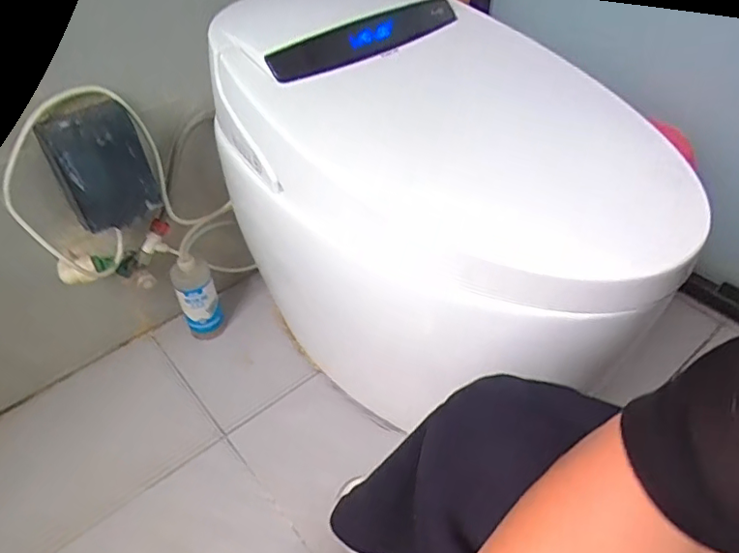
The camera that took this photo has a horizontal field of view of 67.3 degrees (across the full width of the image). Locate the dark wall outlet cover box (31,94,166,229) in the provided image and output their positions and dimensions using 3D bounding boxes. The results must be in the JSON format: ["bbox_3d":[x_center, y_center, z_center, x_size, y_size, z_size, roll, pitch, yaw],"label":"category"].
[{"bbox_3d":[-0.358,-0.144,0.750,0.114,0.153,0.036,-25,49,-23],"label":"dark wall outlet cover box"}]

